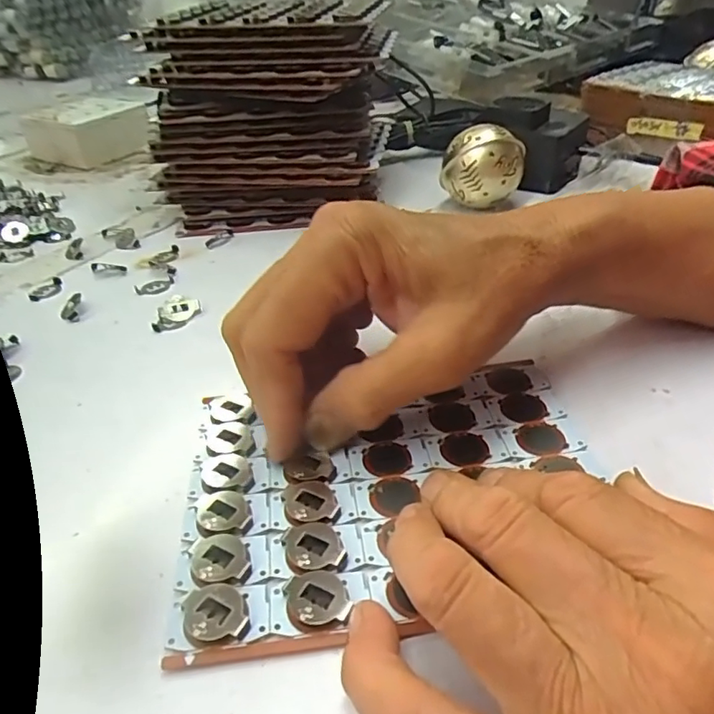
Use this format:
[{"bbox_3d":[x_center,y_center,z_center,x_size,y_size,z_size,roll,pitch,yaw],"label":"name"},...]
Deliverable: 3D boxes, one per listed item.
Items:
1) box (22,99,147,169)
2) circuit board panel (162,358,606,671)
[{"bbox_3d":[-0.264,-0.223,0.550,0.088,0.045,0.082,20,42,27],"label":"box"},{"bbox_3d":[0.013,0.044,0.204,0.146,0.005,0.109,-6,37,-4],"label":"circuit board panel"}]

